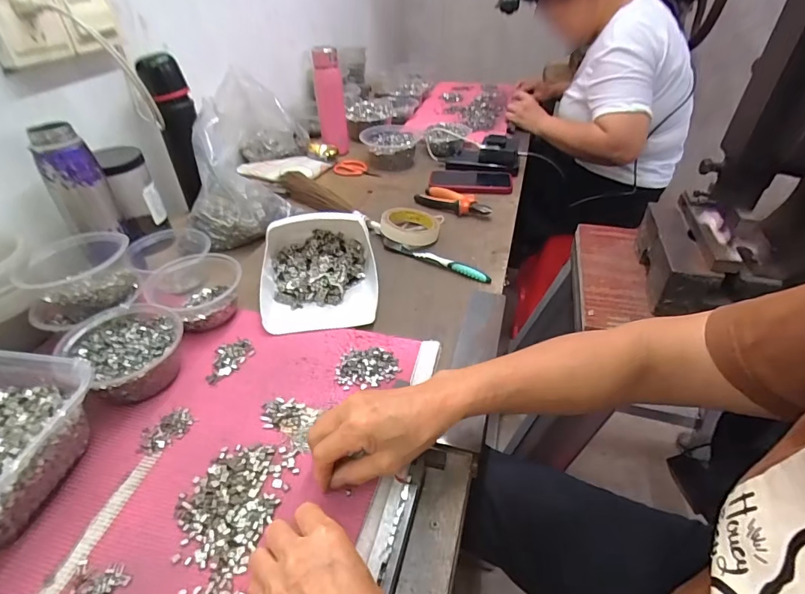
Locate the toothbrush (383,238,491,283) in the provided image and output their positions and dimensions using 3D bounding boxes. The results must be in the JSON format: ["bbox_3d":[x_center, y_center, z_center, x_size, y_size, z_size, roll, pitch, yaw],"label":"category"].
[{"bbox_3d":[0.048,-0.060,0.665,0.188,0.017,0.018,20,44,26],"label":"toothbrush"}]

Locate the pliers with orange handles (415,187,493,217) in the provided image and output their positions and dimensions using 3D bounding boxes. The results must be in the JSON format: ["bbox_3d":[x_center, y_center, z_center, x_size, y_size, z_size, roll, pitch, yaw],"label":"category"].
[{"bbox_3d":[0.098,-0.180,0.805,0.147,0.015,0.067,20,44,26],"label":"pliers with orange handles"}]

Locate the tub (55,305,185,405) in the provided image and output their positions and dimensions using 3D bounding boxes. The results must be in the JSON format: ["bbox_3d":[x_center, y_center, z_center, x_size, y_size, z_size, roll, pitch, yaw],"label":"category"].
[{"bbox_3d":[-0.299,0.062,0.477,0.108,0.057,0.101,-2,39,1],"label":"tub"}]

